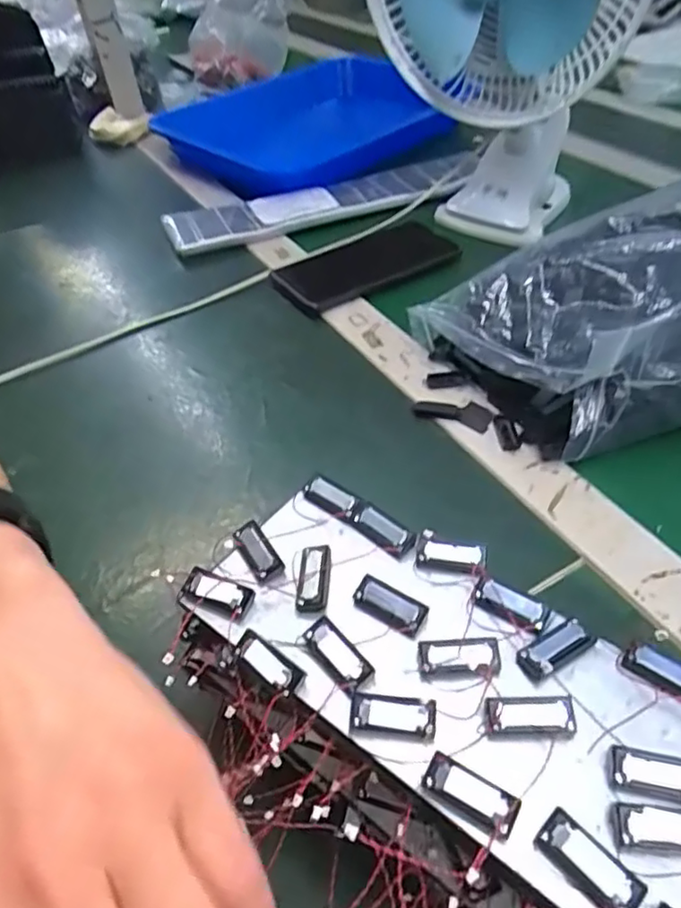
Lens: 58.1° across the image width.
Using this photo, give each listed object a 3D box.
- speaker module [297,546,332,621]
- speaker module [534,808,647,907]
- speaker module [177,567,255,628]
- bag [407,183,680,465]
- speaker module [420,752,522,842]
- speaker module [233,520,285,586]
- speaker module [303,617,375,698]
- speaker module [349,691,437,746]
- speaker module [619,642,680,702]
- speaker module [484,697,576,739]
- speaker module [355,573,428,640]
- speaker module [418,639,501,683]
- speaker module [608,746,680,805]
[{"bbox_3d":[-0.010,0.048,0.233,0.012,0.007,0.028,0,45,6],"label":"speaker module"},{"bbox_3d":[0.068,0.112,0.166,0.011,0.006,0.027,-36,52,-26],"label":"speaker module"},{"bbox_3d":[-0.047,0.053,0.229,0.027,0.005,0.014,12,48,17],"label":"speaker module"},{"bbox_3d":[0.241,-0.121,0.433,0.350,0.086,0.182,-21,47,-14],"label":"bag"},{"bbox_3d":[0.038,0.102,0.181,0.027,0.011,0.011,23,52,26],"label":"speaker module"},{"bbox_3d":[-0.033,0.039,0.243,0.011,0.006,0.028,-27,48,-19],"label":"speaker module"},{"bbox_3d":[-0.001,0.070,0.212,0.011,0.006,0.027,-33,51,-24],"label":"speaker module"},{"bbox_3d":[0.017,0.084,0.196,0.027,0.008,0.011,4,46,11],"label":"speaker module"},{"bbox_3d":[0.107,0.072,0.202,0.027,0.004,0.012,25,53,27],"label":"speaker module"},{"bbox_3d":[0.060,0.084,0.194,0.028,0.007,0.009,-1,45,6],"label":"speaker module"},{"bbox_3d":[0.018,0.056,0.223,0.028,0.006,0.013,23,52,26],"label":"speaker module"},{"bbox_3d":[0.041,0.071,0.209,0.027,0.010,0.010,-2,45,4],"label":"speaker module"},{"bbox_3d":[0.095,0.096,0.180,0.028,0.006,0.011,6,46,12],"label":"speaker module"}]

